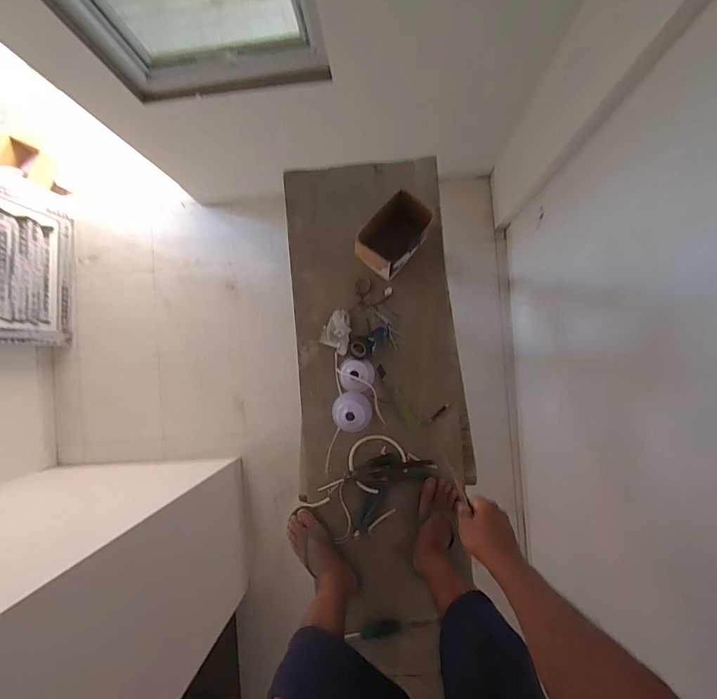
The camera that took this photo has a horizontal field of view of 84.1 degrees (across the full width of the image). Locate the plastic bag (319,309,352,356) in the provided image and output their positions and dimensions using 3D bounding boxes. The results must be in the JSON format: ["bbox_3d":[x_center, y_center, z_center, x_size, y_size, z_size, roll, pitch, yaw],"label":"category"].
[{"bbox_3d":[-0.055,-0.046,0.999,0.074,0.038,0.110,14,92,3],"label":"plastic bag"}]

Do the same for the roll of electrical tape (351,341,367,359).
[{"bbox_3d":[-0.001,-0.001,0.995,0.041,0.015,0.039,0,93,7],"label":"roll of electrical tape"}]

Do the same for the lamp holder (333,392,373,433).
[{"bbox_3d":[-0.018,0.157,0.974,0.097,0.075,0.092,0,92,4],"label":"lamp holder"}]

